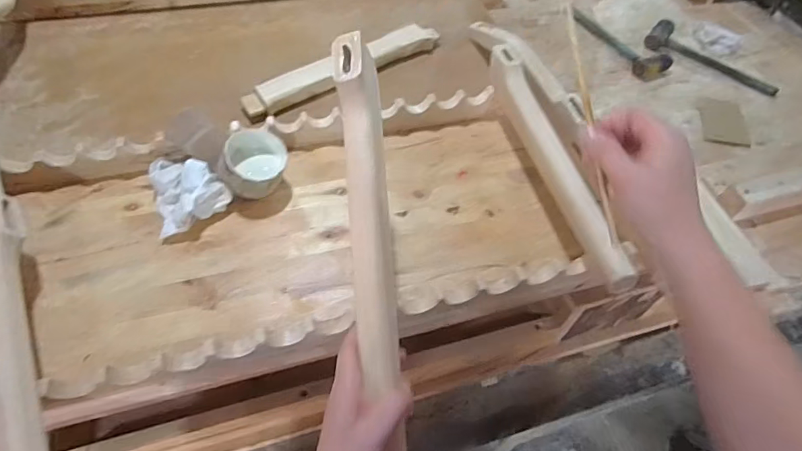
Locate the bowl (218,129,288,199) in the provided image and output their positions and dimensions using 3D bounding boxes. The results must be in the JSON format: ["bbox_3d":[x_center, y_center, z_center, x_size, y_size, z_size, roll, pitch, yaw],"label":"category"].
[{"bbox_3d":[-0.199,-0.082,0.646,0.083,0.074,0.084,3,53,-4],"label":"bowl"}]

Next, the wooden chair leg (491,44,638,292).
[{"bbox_3d":[0.201,-0.102,0.645,0.031,0.052,0.422,-8,54,-10],"label":"wooden chair leg"}]

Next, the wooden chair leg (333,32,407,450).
[{"bbox_3d":[-0.029,0.005,0.434,0.038,0.031,0.426,-4,72,-9],"label":"wooden chair leg"}]

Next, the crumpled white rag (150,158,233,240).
[{"bbox_3d":[-0.287,-0.055,0.645,0.096,0.042,0.126,-15,56,-17],"label":"crumpled white rag"}]

